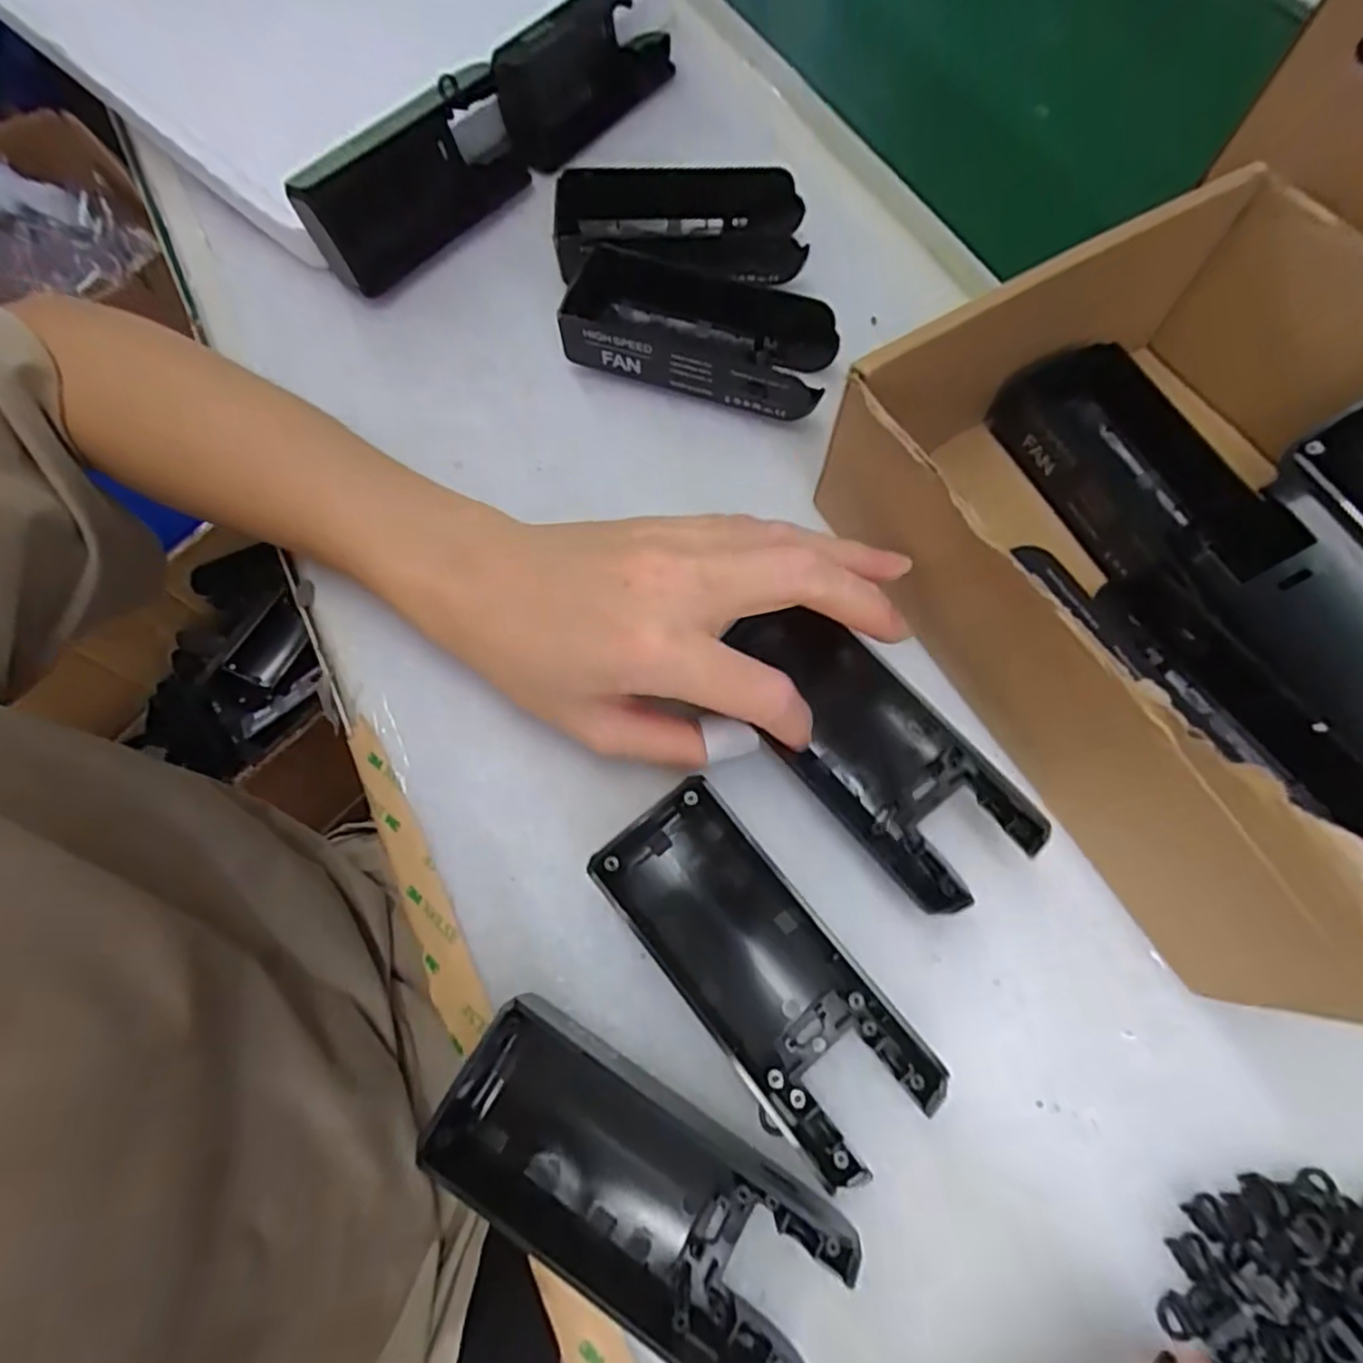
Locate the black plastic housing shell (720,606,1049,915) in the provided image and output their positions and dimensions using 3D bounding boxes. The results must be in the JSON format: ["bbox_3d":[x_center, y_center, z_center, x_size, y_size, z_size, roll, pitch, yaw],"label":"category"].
[{"bbox_3d":[0.057,0.022,0.212,0.101,0.023,0.047,43,110,3],"label":"black plastic housing shell"}]

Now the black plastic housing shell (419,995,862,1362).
[{"bbox_3d":[-0.013,0.137,0.177,0.112,0.024,0.051,28,72,10],"label":"black plastic housing shell"}]

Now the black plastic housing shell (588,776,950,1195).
[{"bbox_3d":[0.024,0.082,0.196,0.045,0.025,0.107,-38,74,-13],"label":"black plastic housing shell"}]

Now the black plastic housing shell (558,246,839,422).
[{"bbox_3d":[0.006,-0.145,0.279,0.111,0.027,0.054,18,71,6],"label":"black plastic housing shell"}]

